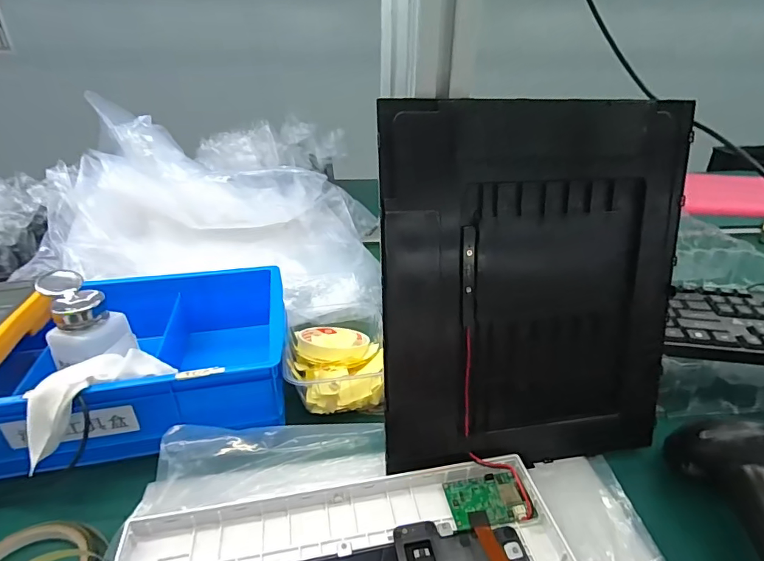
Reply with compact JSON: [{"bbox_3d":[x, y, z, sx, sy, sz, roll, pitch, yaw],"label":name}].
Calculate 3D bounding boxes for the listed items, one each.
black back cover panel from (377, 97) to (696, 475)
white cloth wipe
[{"bbox_3d":[0.120,0.011,0.350,0.244,0.285,0.019,-4,13,-12],"label":"black back cover panel"},{"bbox_3d":[-0.241,0.092,0.365,0.115,0.048,0.036,-36,43,-25],"label":"white cloth wipe"}]

